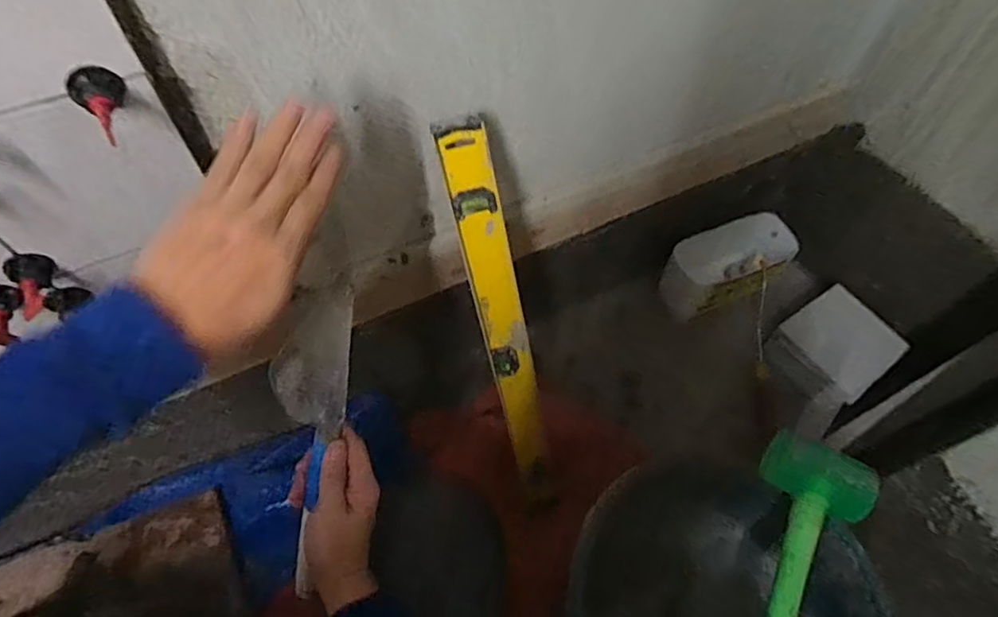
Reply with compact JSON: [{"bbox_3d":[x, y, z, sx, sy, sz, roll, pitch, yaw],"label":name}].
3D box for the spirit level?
[{"bbox_3d":[0.014,0.059,0.733,0.050,0.587,0.030,-23,35,-15],"label":"spirit level"}]

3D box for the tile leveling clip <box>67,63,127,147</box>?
[{"bbox_3d":[-0.251,-0.131,0.374,0.030,0.029,0.046,-33,66,-20],"label":"tile leveling clip"}]

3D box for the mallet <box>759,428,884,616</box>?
[{"bbox_3d":[0.262,0.283,0.522,0.093,0.051,0.343,24,61,12],"label":"mallet"}]

